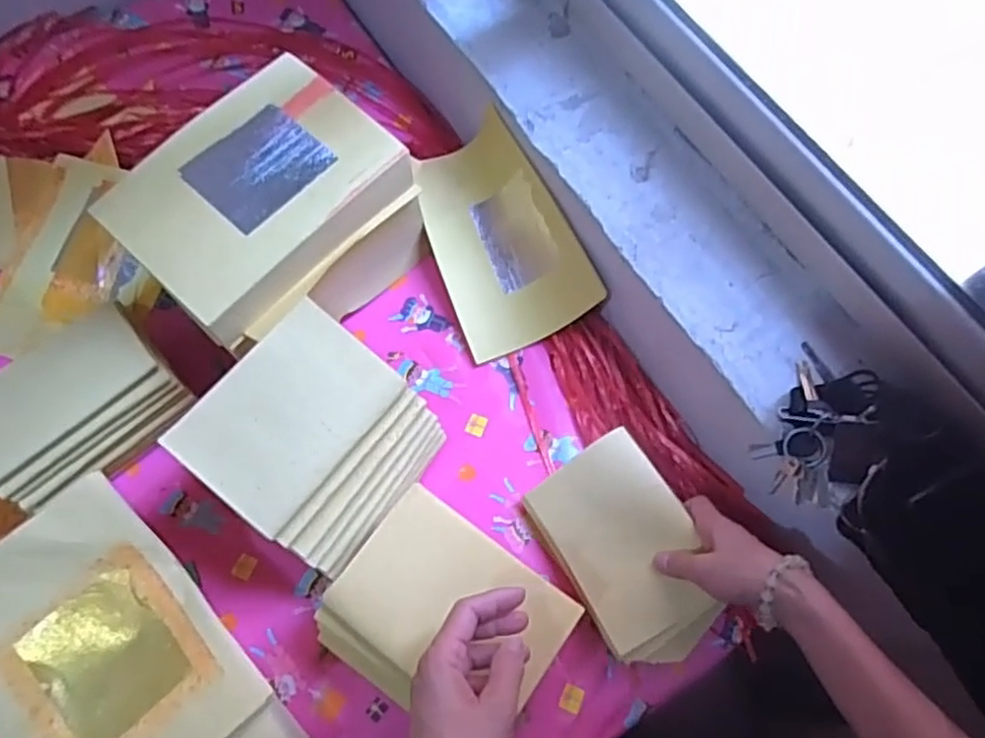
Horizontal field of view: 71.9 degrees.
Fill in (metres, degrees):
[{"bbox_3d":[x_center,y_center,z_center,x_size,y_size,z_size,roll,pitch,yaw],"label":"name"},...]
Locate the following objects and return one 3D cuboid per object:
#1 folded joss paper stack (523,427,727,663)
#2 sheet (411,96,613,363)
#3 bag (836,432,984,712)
[{"bbox_3d":[0.121,0.155,0.594,0.117,0.043,0.175,-39,63,8],"label":"folded joss paper stack"},{"bbox_3d":[0.003,-0.136,0.695,0.148,0.056,0.224,-26,77,15],"label":"sheet"},{"bbox_3d":[0.346,0.147,0.473,0.107,0.040,0.196,-32,71,-9],"label":"bag"}]

